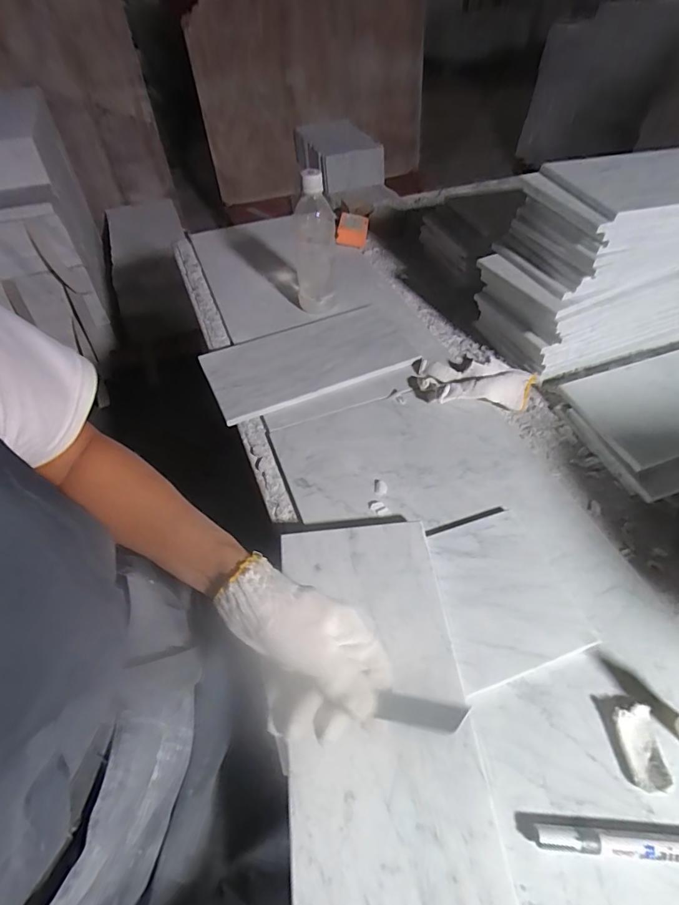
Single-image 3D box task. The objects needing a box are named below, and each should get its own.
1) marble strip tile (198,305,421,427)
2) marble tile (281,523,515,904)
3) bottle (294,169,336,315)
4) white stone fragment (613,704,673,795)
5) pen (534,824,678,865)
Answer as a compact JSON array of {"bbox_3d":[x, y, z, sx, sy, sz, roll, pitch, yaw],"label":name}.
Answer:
[{"bbox_3d":[-0.048,-0.146,0.680,0.299,0.014,0.168,-20,52,-15],"label":"marble strip tile"},{"bbox_3d":[0.030,0.201,0.382,0.160,0.015,0.301,-1,52,0],"label":"marble tile"},{"bbox_3d":[-0.040,-0.331,0.709,0.065,0.201,0.075,2,50,3],"label":"bottle"},{"bbox_3d":[0.245,0.241,0.363,0.033,0.014,0.057,2,50,3],"label":"white stone fragment"},{"bbox_3d":[0.217,0.287,0.324,0.145,0.015,0.015,3,50,4],"label":"pen"}]

